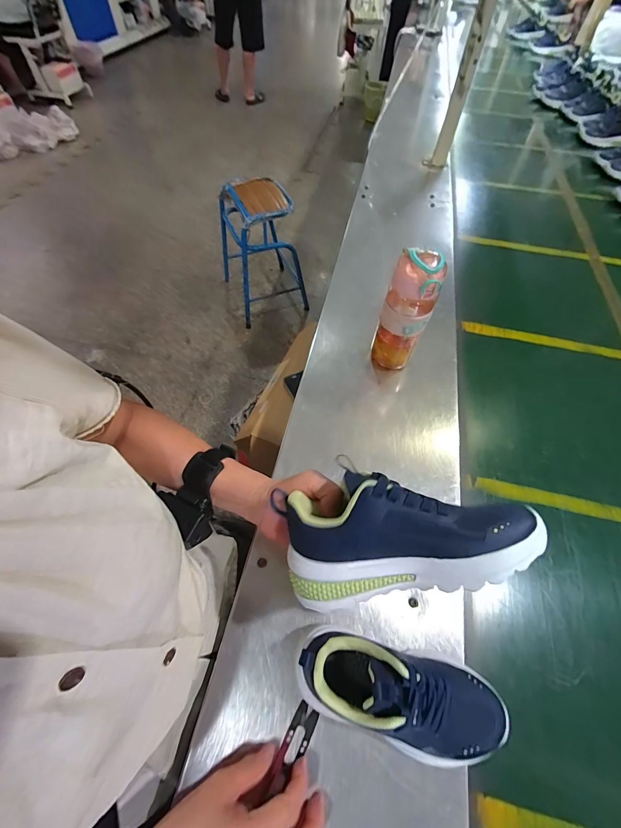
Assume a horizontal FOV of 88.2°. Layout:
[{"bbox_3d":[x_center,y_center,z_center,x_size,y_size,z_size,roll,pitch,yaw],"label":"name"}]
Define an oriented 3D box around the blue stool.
[{"bbox_3d":[-0.231,-0.761,1.485,0.315,0.483,0.406,-20,61,-14],"label":"blue stool"}]

